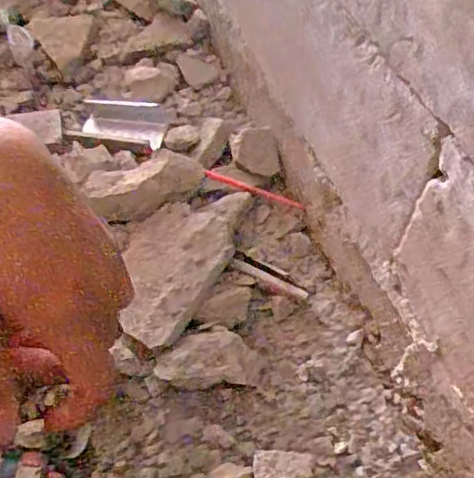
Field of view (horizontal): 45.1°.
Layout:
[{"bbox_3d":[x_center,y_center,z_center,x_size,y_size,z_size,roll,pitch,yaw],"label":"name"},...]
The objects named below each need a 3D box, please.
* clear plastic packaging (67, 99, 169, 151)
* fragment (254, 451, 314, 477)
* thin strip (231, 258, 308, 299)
[{"bbox_3d":[-0.186,-0.181,0.908,0.154,0.045,0.084,15,55,10],"label":"clear plastic packaging"},{"bbox_3d":[0.052,0.256,0.640,0.066,0.016,0.031,-2,54,-2],"label":"fragment"},{"bbox_3d":[0.044,0.052,0.763,0.110,0.006,0.016,26,56,0],"label":"thin strip"}]

